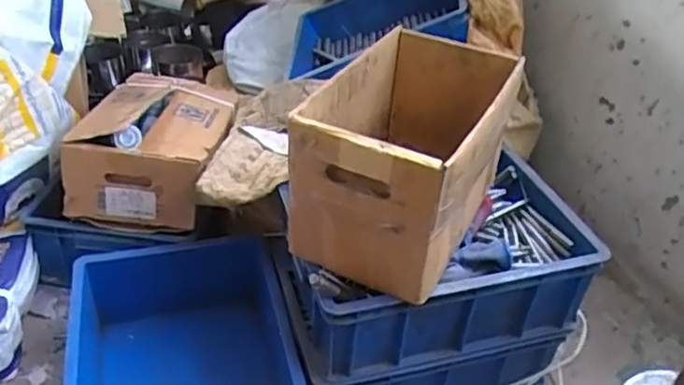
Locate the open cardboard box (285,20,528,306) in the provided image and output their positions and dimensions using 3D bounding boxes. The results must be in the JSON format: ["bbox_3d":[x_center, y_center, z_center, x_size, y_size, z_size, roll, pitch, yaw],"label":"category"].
[{"bbox_3d":[0.090,-0.053,0.806,0.197,0.192,0.310,19,39,19],"label":"open cardboard box"}]

